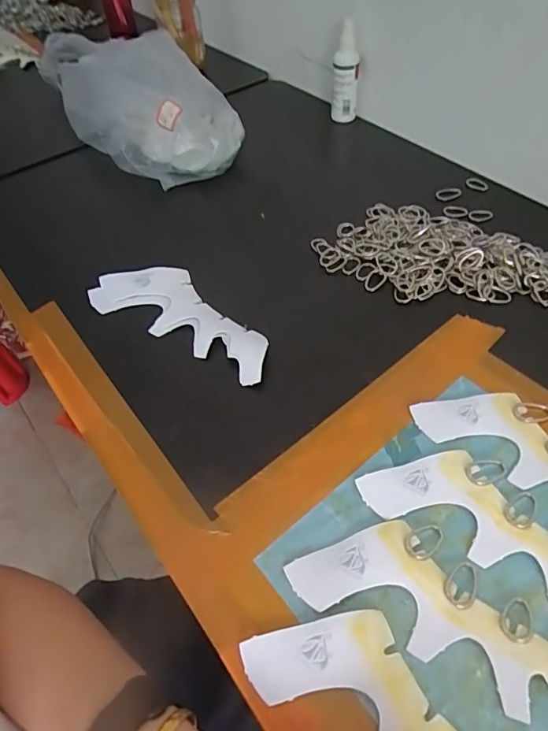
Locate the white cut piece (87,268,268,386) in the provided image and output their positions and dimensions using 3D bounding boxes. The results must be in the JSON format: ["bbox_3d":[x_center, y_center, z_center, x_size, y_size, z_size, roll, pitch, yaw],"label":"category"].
[{"bbox_3d":[-0.091,-0.057,0.491,0.222,0.012,0.084,25,62,21],"label":"white cut piece"}]

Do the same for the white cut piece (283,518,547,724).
[{"bbox_3d":[0.120,0.169,0.305,0.215,0.009,0.075,27,60,22],"label":"white cut piece"}]

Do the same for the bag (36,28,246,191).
[{"bbox_3d":[-0.210,-0.417,0.709,0.204,0.133,0.402,-26,55,-17],"label":"bag"}]

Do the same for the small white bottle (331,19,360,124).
[{"bbox_3d":[0.107,-0.436,0.708,0.039,0.134,0.032,3,52,5],"label":"small white bottle"}]

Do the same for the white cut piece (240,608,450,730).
[{"bbox_3d":[0.085,0.218,0.269,0.217,0.007,0.078,32,62,25],"label":"white cut piece"}]

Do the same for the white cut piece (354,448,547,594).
[{"bbox_3d":[0.172,0.126,0.338,0.214,0.005,0.079,32,62,25],"label":"white cut piece"}]

